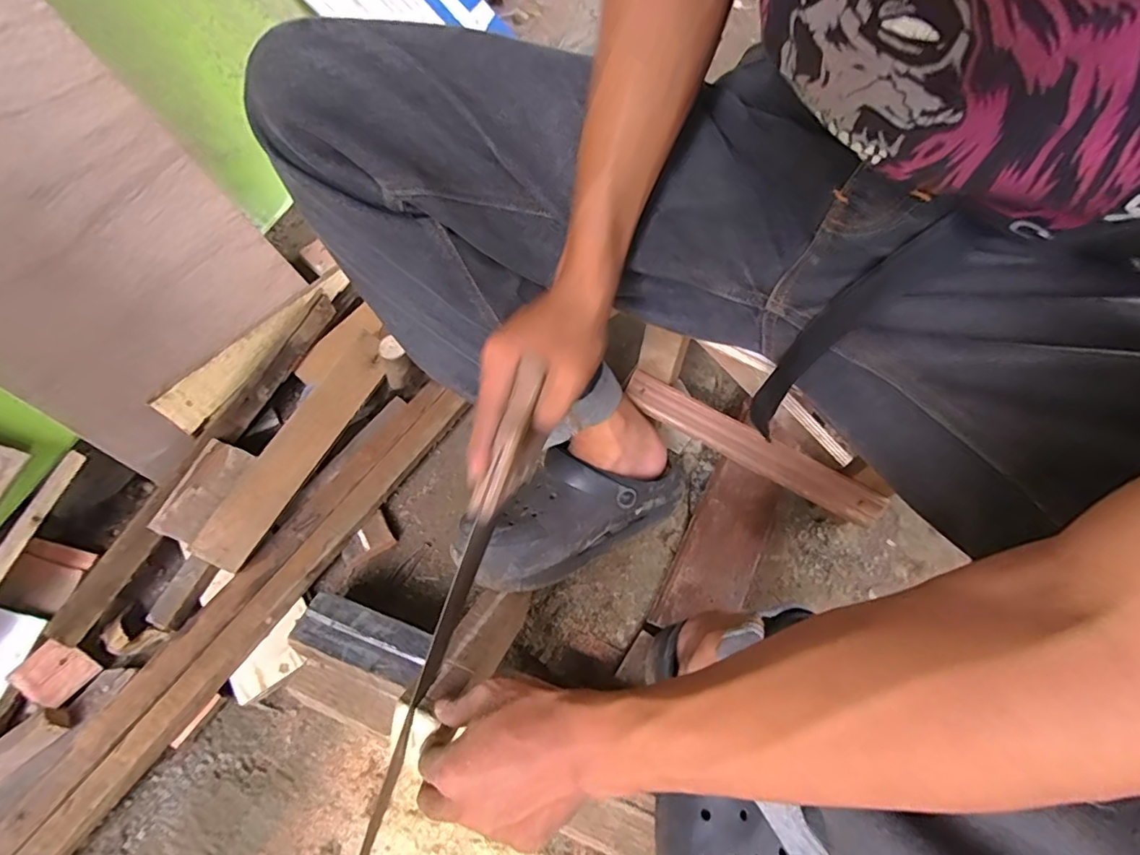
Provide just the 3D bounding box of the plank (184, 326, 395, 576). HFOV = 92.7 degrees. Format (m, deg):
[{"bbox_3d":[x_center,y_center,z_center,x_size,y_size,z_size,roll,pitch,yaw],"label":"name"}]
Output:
[{"bbox_3d":[-0.307,0.019,0.621,0.055,0.014,0.297,39,70,-25],"label":"plank"}]

